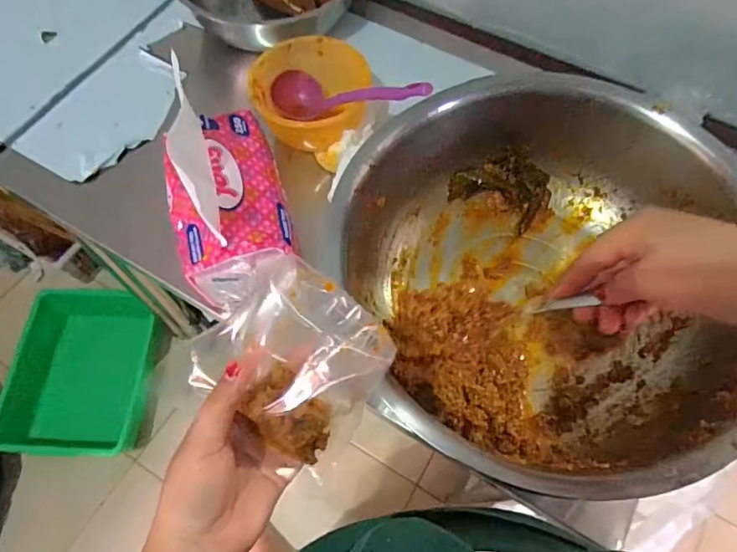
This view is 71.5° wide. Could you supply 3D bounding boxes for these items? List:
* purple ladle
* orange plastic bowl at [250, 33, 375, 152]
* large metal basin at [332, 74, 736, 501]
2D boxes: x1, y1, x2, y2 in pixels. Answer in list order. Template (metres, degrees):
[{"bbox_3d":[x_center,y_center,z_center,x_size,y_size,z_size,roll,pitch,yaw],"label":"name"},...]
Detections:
[{"bbox_3d":[-0.026,-0.207,0.580,0.241,0.056,0.044,19,59,45],"label":"purple ladle"},{"bbox_3d":[-0.069,-0.213,0.616,0.132,0.070,0.124,0,64,-1],"label":"orange plastic bowl"},{"bbox_3d":[0.156,-0.008,0.488,0.351,0.142,0.327,0,64,-1],"label":"large metal basin"}]

